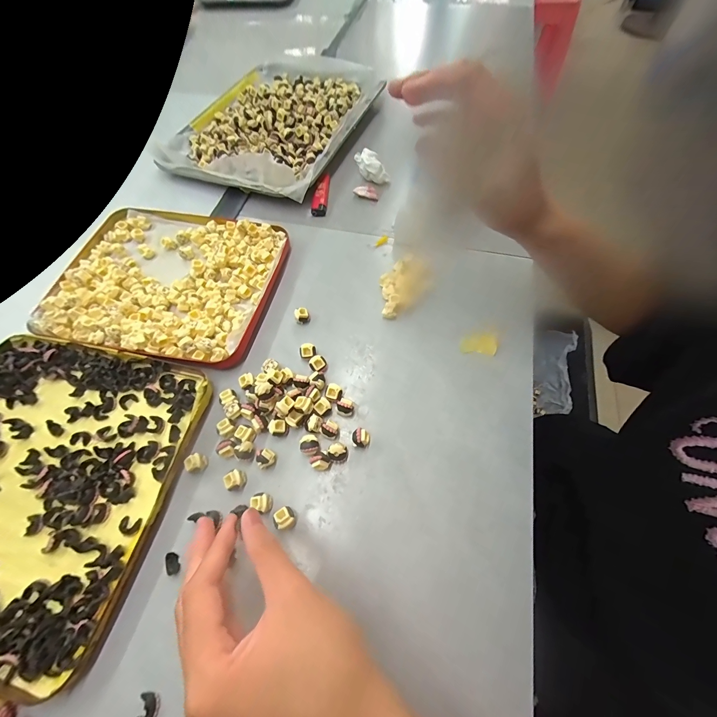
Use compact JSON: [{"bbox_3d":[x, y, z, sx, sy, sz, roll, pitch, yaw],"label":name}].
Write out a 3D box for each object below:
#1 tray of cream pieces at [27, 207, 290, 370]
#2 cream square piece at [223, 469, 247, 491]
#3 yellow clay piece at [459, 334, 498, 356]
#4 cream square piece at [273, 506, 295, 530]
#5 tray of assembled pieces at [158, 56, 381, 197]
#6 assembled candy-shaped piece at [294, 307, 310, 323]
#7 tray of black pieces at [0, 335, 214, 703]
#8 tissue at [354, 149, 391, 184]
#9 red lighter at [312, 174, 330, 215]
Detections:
[{"bbox_3d":[-0.219,-0.098,0.354,0.251,0.024,0.202,11,65,7],"label":"tray of cream pieces"},{"bbox_3d":[-0.105,0.104,0.262,0.016,0.013,0.016,-12,65,-4],"label":"cream square piece"},{"bbox_3d":[0.125,-0.015,0.318,0.036,0.004,0.024,-1,64,1],"label":"yellow clay piece"},{"bbox_3d":[-0.059,0.129,0.246,0.016,0.011,0.016,-27,67,-11],"label":"cream square piece"},{"bbox_3d":[-0.125,-0.401,0.498,0.266,0.031,0.371,20,67,11],"label":"tray of assembled pieces"},{"bbox_3d":[-0.062,-0.047,0.337,0.015,0.015,0.013,-16,65,-6],"label":"assembled candy-shaped piece"},{"bbox_3d":[-0.283,0.101,0.265,0.243,0.015,0.236,11,65,7],"label":"tray of black pieces"},{"bbox_3d":[0.019,-0.273,0.435,0.058,0.027,0.026,27,68,13],"label":"tissue"},{"bbox_3d":[-0.052,-0.230,0.428,0.020,0.011,0.074,3,65,3],"label":"red lighter"}]

